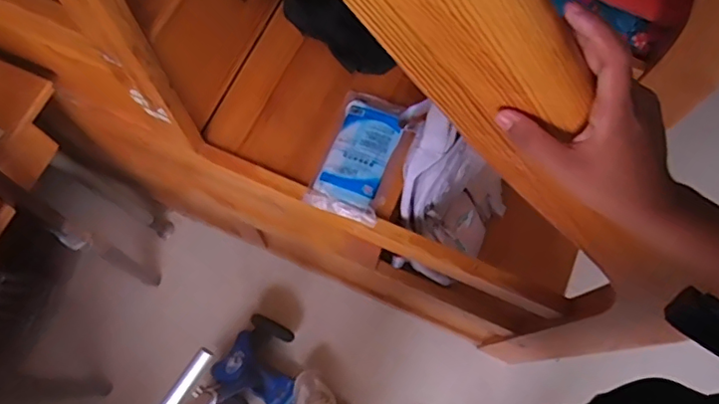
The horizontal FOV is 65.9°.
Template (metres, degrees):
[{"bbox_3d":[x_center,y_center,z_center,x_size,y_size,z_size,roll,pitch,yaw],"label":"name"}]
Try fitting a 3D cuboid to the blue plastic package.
[{"bbox_3d":[0.002,-0.080,0.946,0.114,0.025,0.222,20,72,5],"label":"blue plastic package"}]

